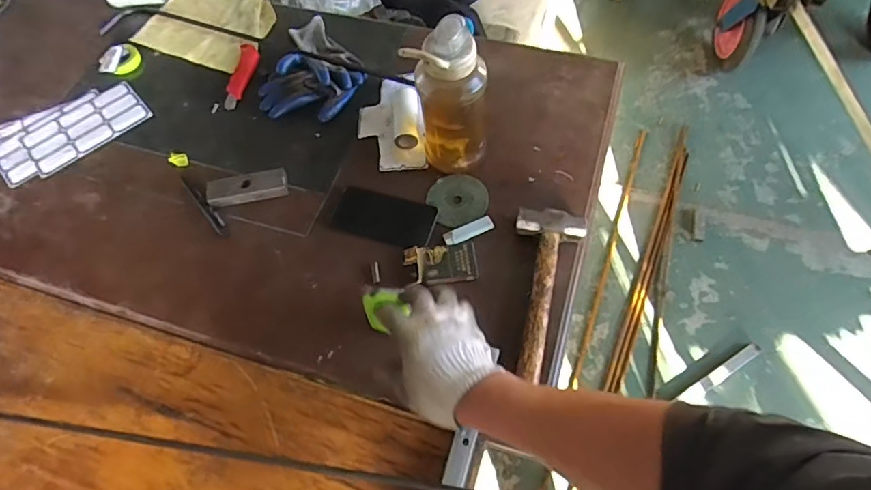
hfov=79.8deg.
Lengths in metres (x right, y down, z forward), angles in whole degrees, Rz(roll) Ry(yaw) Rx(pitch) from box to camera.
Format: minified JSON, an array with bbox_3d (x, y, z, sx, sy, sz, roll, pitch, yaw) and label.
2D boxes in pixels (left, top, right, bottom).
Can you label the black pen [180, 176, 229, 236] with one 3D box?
[{"bbox_3d":[-0.370,-0.066,0.827,0.017,0.017,0.139,-38,67,-16],"label":"black pen"}]

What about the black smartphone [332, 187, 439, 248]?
[{"bbox_3d":[-0.078,-0.041,0.799,0.153,0.012,0.083,16,64,11],"label":"black smartphone"}]

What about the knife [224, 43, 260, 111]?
[{"bbox_3d":[-0.358,-0.314,0.964,0.046,0.013,0.154,6,63,6],"label":"knife"}]

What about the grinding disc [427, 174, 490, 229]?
[{"bbox_3d":[0.036,-0.073,0.805,0.087,0.006,0.089,-3,64,6],"label":"grinding disc"}]

